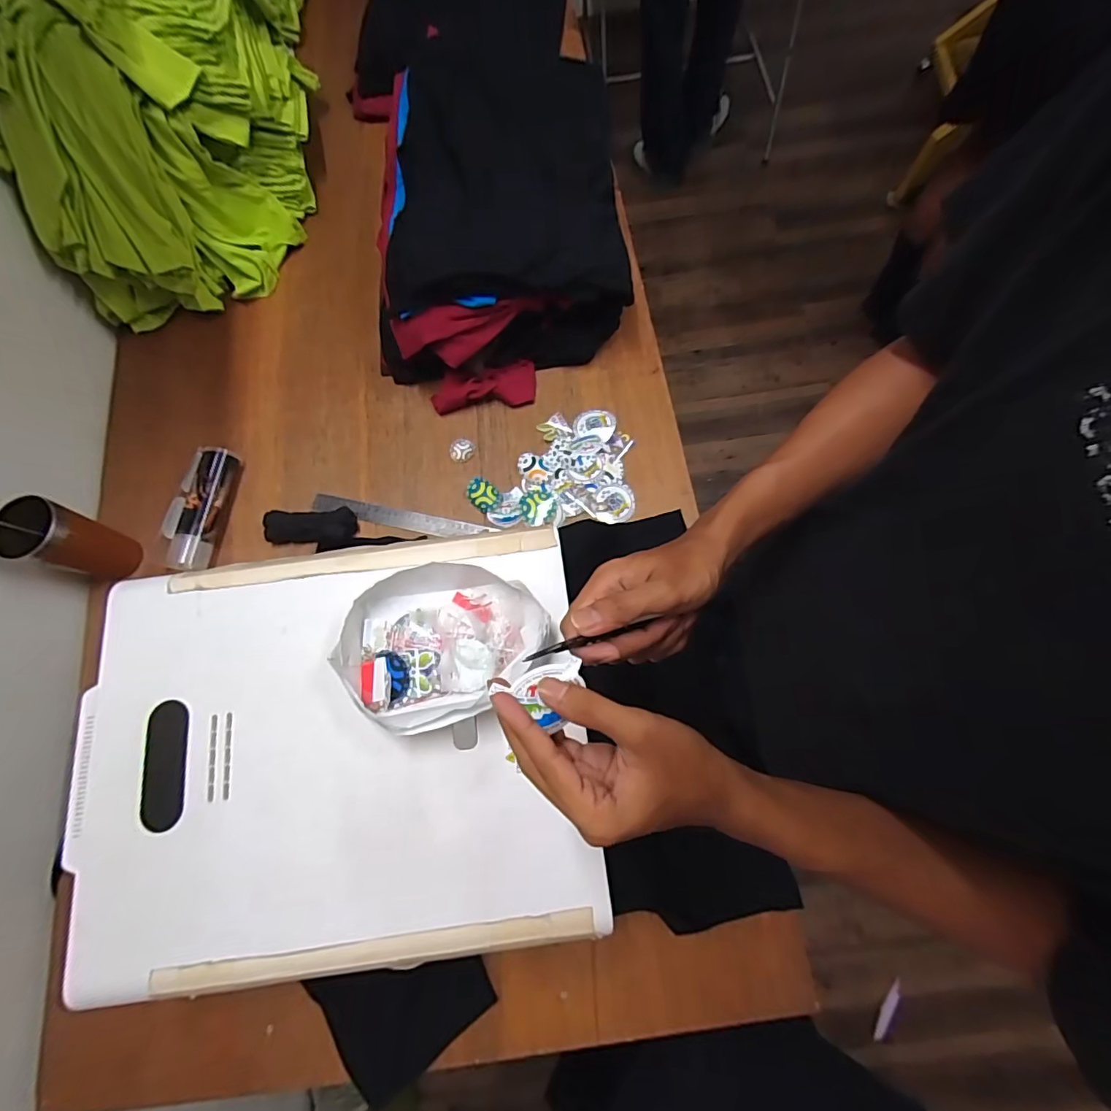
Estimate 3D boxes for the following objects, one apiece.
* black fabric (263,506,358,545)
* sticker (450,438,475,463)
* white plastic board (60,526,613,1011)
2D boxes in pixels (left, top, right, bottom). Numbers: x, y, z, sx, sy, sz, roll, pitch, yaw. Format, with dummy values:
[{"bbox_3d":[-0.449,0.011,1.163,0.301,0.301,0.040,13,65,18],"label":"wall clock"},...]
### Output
[{"bbox_3d":[-0.355,-0.043,0.757,0.131,0.025,0.048,0,72,-2],"label":"black fabric"},{"bbox_3d":[-0.142,-0.160,0.795,0.036,0.008,0.037,1,72,-2],"label":"sticker"},{"bbox_3d":[-0.229,0.189,0.529,0.502,0.016,0.397,-7,74,-1],"label":"white plastic board"}]

